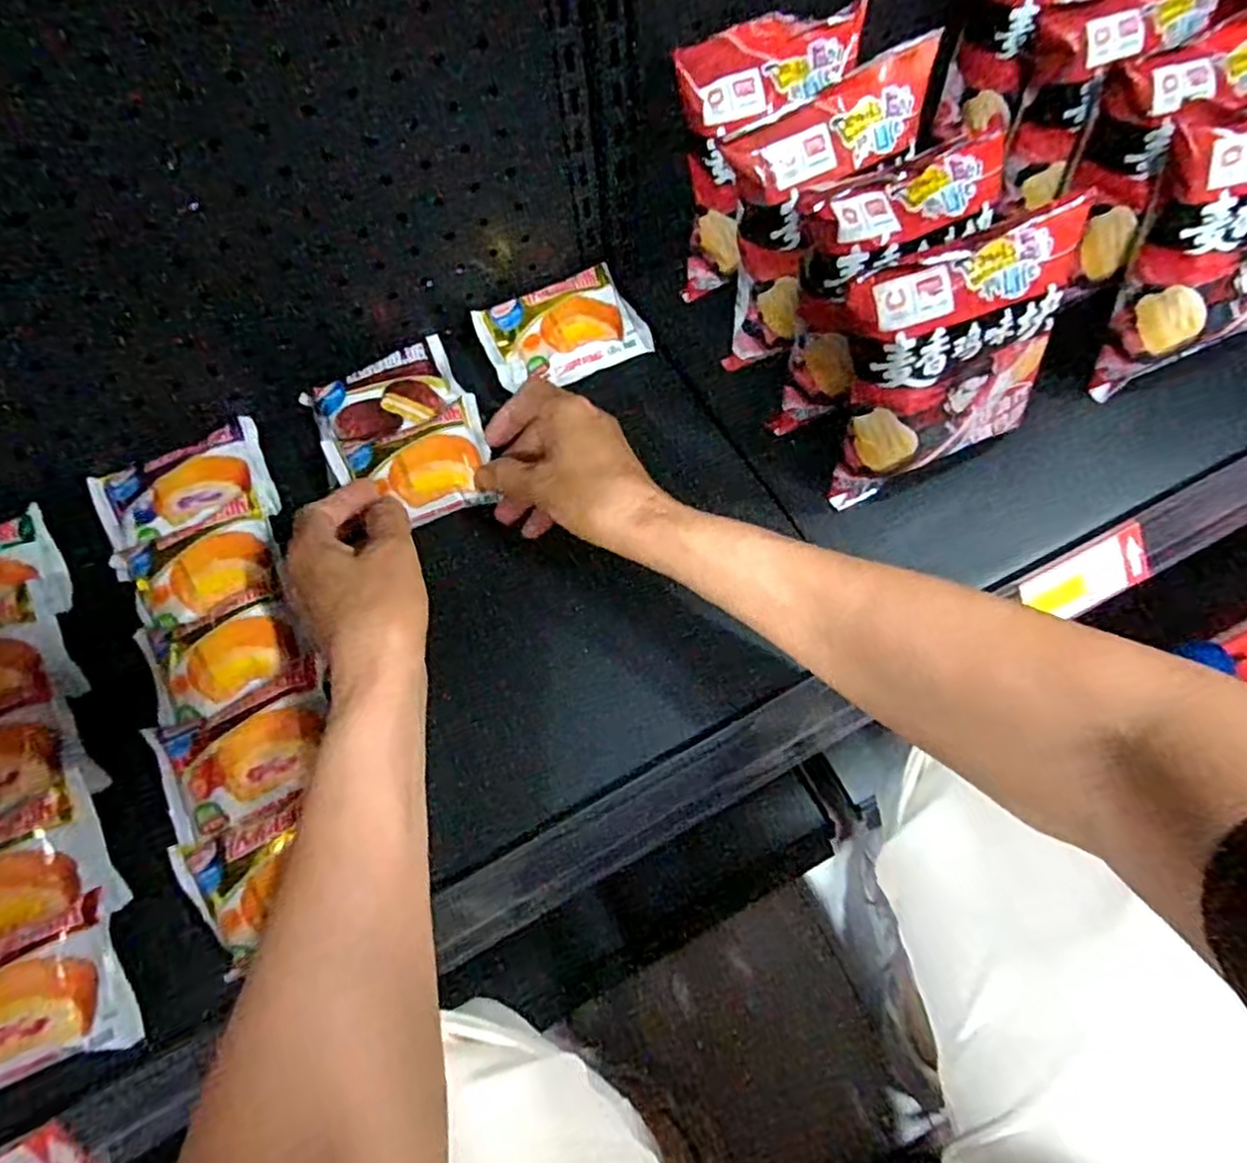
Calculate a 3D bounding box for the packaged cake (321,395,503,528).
[{"bbox_3d":[-0.134,-0.075,0.464,0.097,0.027,0.072,-23,67,-7],"label":"packaged cake"}]

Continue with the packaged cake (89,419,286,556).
[{"bbox_3d":[-0.300,-0.058,0.488,0.114,0.028,0.087,-25,67,-7],"label":"packaged cake"}]

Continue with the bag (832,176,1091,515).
[{"bbox_3d":[0.188,-0.125,0.426,0.128,0.149,0.064,-23,67,-7],"label":"bag"}]

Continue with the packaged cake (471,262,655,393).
[{"bbox_3d":[-0.045,-0.186,0.536,0.113,0.023,0.078,-25,67,-7],"label":"packaged cake"}]

